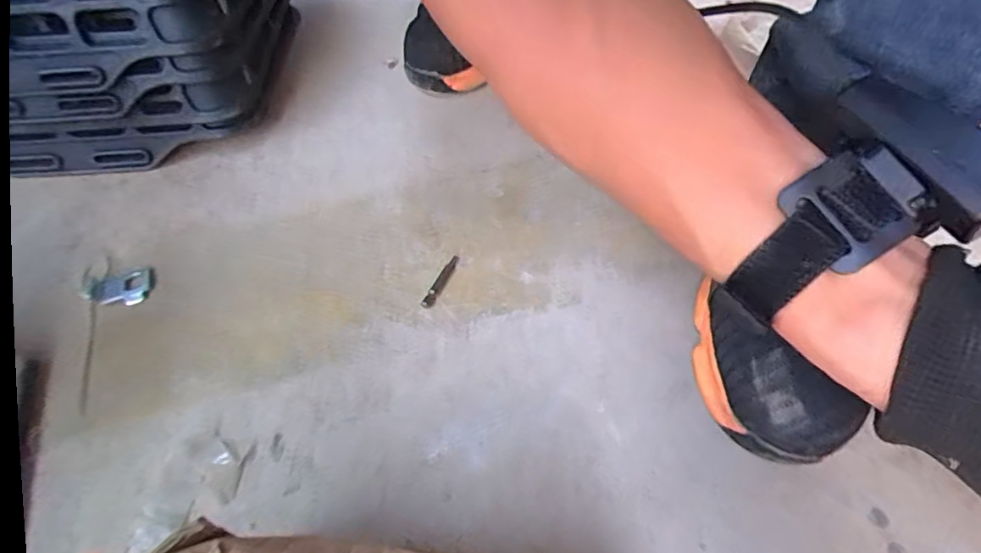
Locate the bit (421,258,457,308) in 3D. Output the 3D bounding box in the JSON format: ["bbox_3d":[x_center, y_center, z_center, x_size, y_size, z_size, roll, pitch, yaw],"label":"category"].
[{"bbox_3d":[-0.036,0.004,0.397,0.009,0.004,0.050,21,57,16],"label":"bit"}]

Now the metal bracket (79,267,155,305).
[{"bbox_3d":[-0.277,0.009,0.398,0.053,0.009,0.033,-12,54,-7],"label":"metal bracket"}]

